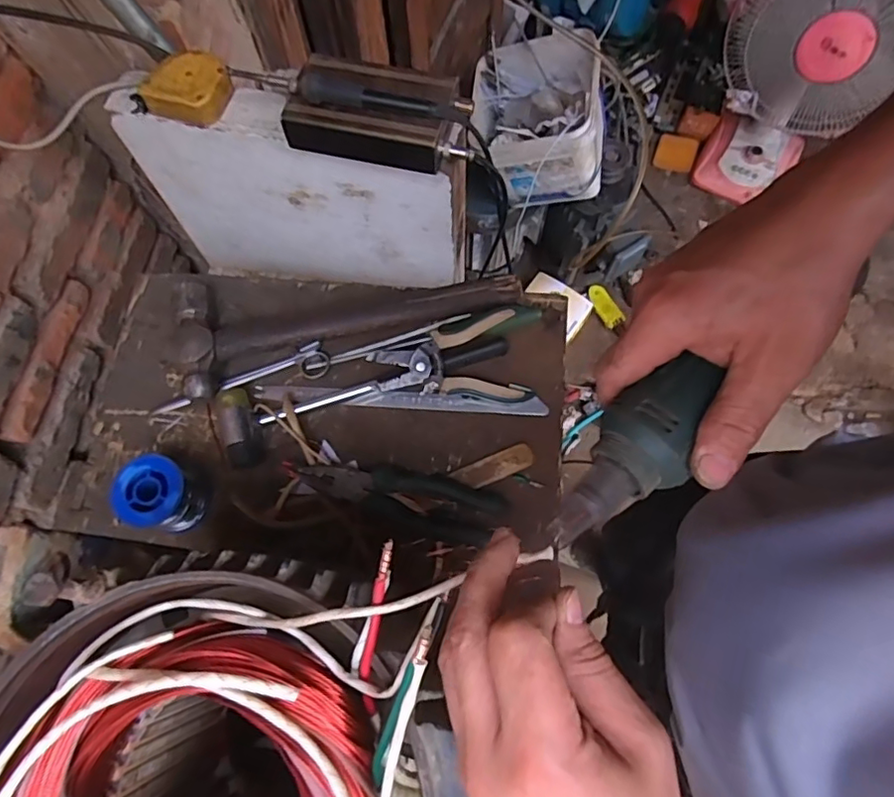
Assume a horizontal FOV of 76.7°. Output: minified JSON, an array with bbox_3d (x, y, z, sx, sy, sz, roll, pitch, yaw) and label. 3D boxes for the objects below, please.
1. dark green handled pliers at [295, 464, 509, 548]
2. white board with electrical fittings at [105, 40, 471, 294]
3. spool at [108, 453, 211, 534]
[{"bbox_3d":[-0.042,0.089,0.529,0.188,0.021,0.055,14,72,6],"label":"dark green handled pliers"},{"bbox_3d":[-0.160,-0.238,0.640,0.361,0.284,0.083,8,71,4],"label":"white board with electrical fittings"},{"bbox_3d":[-0.263,0.090,0.525,0.059,0.065,0.060,0,71,1],"label":"spool"}]

